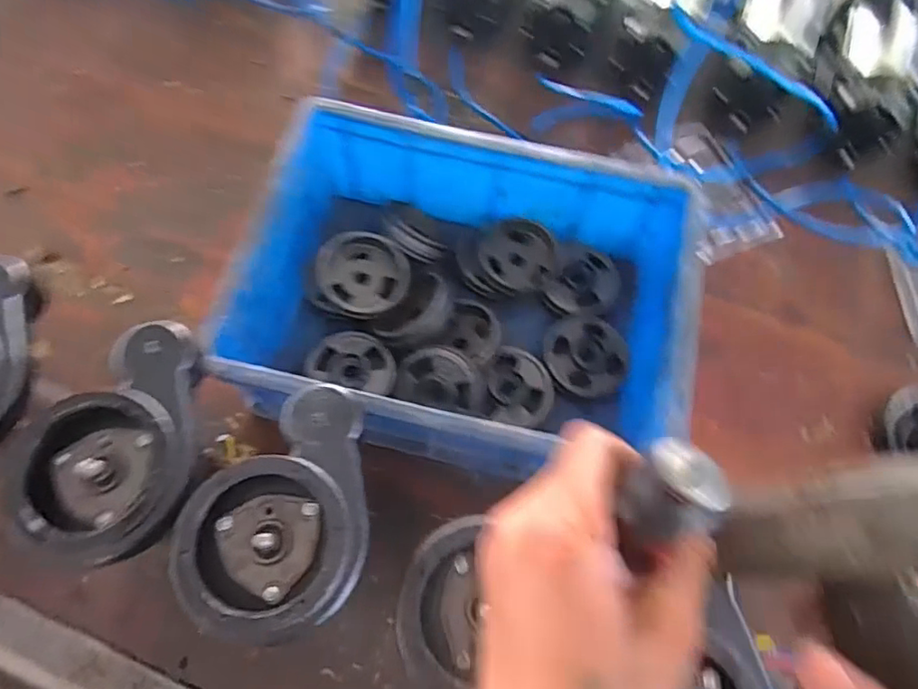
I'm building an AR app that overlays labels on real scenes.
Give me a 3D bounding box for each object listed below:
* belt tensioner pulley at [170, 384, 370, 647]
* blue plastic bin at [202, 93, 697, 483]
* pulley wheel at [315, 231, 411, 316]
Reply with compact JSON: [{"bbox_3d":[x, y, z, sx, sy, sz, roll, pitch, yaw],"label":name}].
[{"bbox_3d":[-0.119,0.109,0.389,0.115,0.030,0.163,7,68,1],"label":"belt tensioner pulley"},{"bbox_3d":[0.008,-0.043,0.569,0.395,0.143,0.305,10,68,2],"label":"blue plastic bin"},{"bbox_3d":[-0.101,-0.071,0.598,0.092,0.029,0.088,16,75,-12],"label":"pulley wheel"}]

